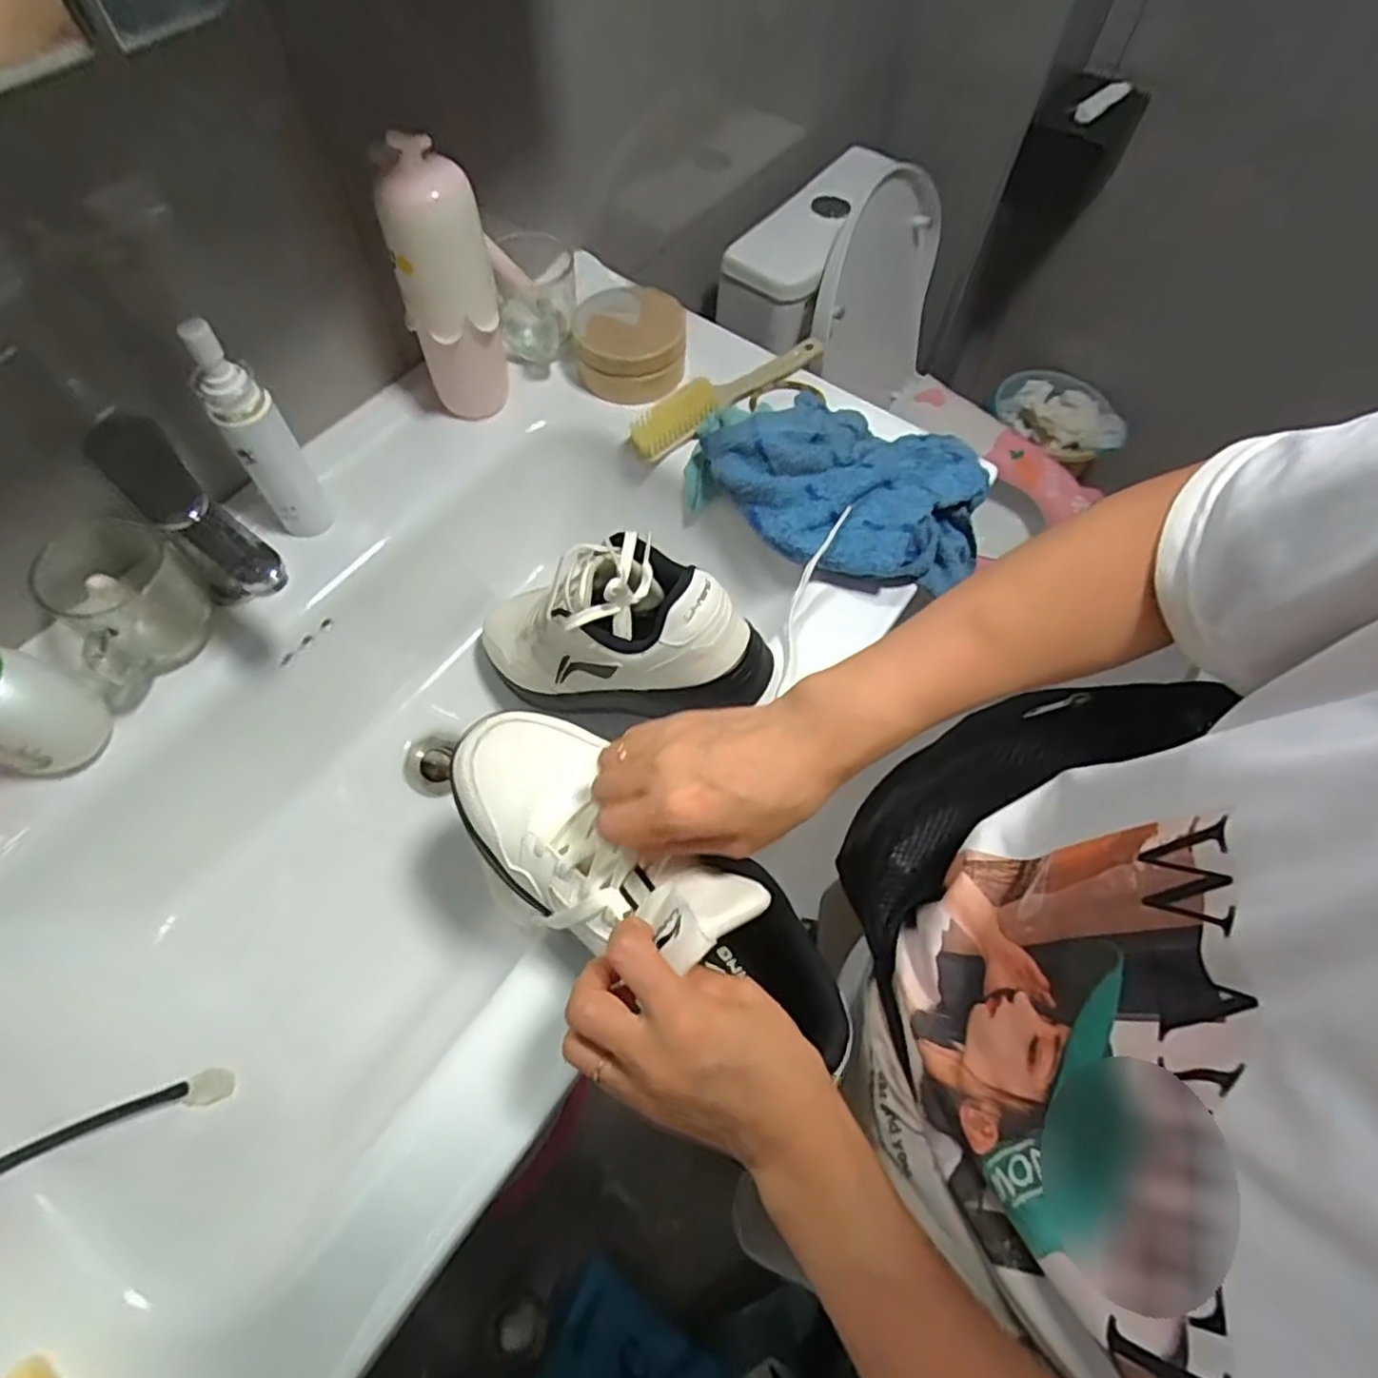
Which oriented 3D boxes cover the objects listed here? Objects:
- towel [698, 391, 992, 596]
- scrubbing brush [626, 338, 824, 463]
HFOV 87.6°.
[{"bbox_3d":[0.131,-0.180,0.612,0.252,0.062,0.163,38,67,16],"label":"towel"},{"bbox_3d":[0.040,-0.283,0.678,0.220,0.037,0.037,-36,69,-19],"label":"scrubbing brush"}]

